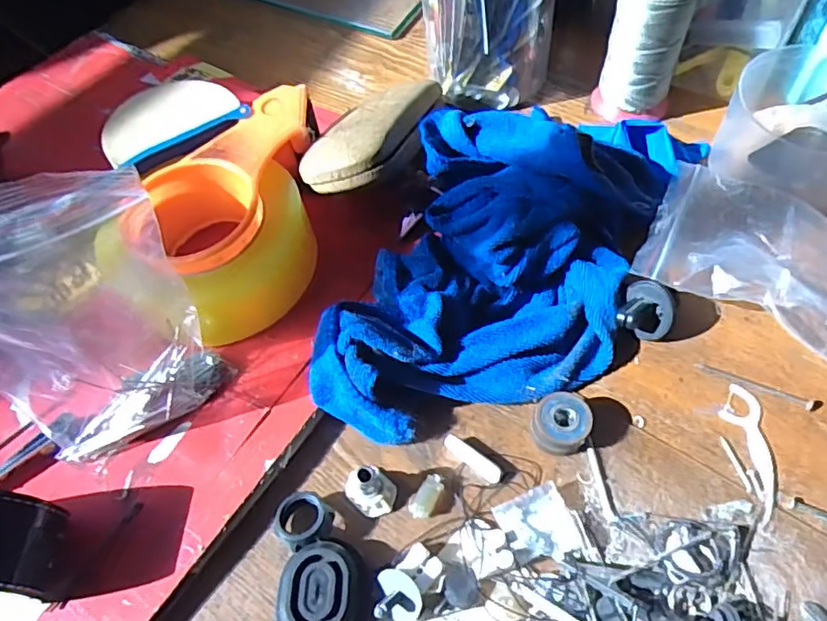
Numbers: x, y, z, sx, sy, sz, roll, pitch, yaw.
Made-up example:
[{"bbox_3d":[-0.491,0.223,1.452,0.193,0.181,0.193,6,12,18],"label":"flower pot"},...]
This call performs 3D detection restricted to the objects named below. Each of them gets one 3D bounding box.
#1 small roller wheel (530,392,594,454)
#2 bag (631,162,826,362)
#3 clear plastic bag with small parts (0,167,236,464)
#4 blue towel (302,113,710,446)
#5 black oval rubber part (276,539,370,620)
[{"bbox_3d":[0.080,0.063,0.316,0.029,0.019,0.032,20,61,17],"label":"small roller wheel"},{"bbox_3d":[0.220,-0.028,0.353,0.148,0.033,0.107,23,62,19],"label":"bag"},{"bbox_3d":[-0.169,0.009,0.278,0.109,0.142,0.068,2,57,6],"label":"clear plastic bag with small parts"},{"bbox_3d":[0.062,-0.046,0.355,0.153,0.073,0.282,21,61,18],"label":"blue towel"},{"bbox_3d":[-0.043,0.136,0.277,0.043,0.019,0.048,4,57,8],"label":"black oval rubber part"}]

